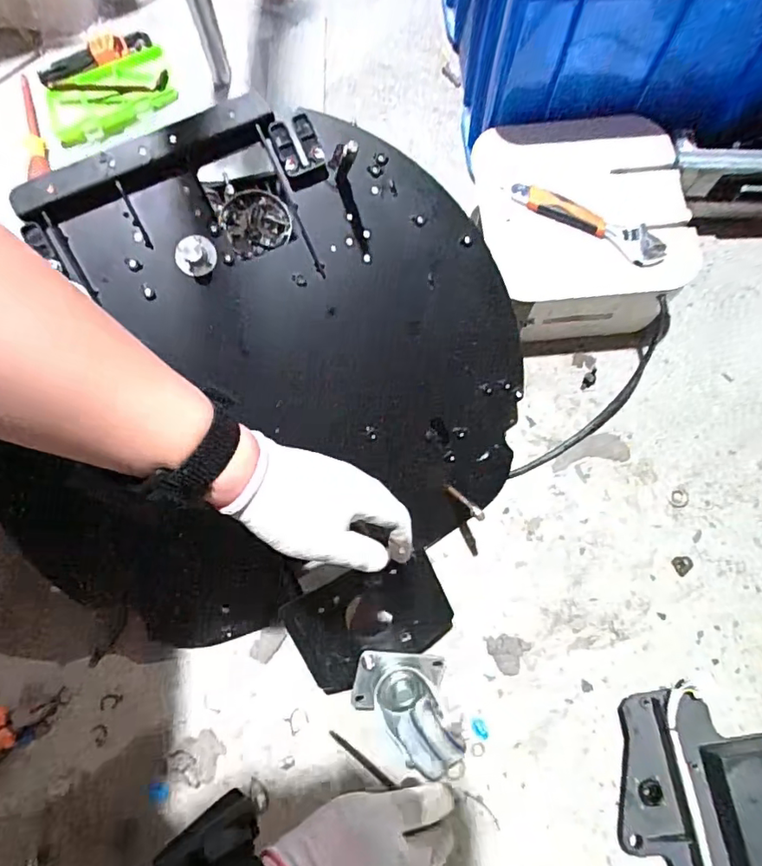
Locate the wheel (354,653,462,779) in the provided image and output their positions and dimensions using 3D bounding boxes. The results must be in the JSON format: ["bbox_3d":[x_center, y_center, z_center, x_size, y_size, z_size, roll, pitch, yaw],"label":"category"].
[{"bbox_3d":[0.025,0.275,0.557,0.105,0.074,0.097,3,72,4],"label":"wheel"}]

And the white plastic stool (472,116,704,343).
[{"bbox_3d":[0.247,-0.261,0.714,0.238,0.122,0.257,-4,72,1],"label":"white plastic stool"}]

